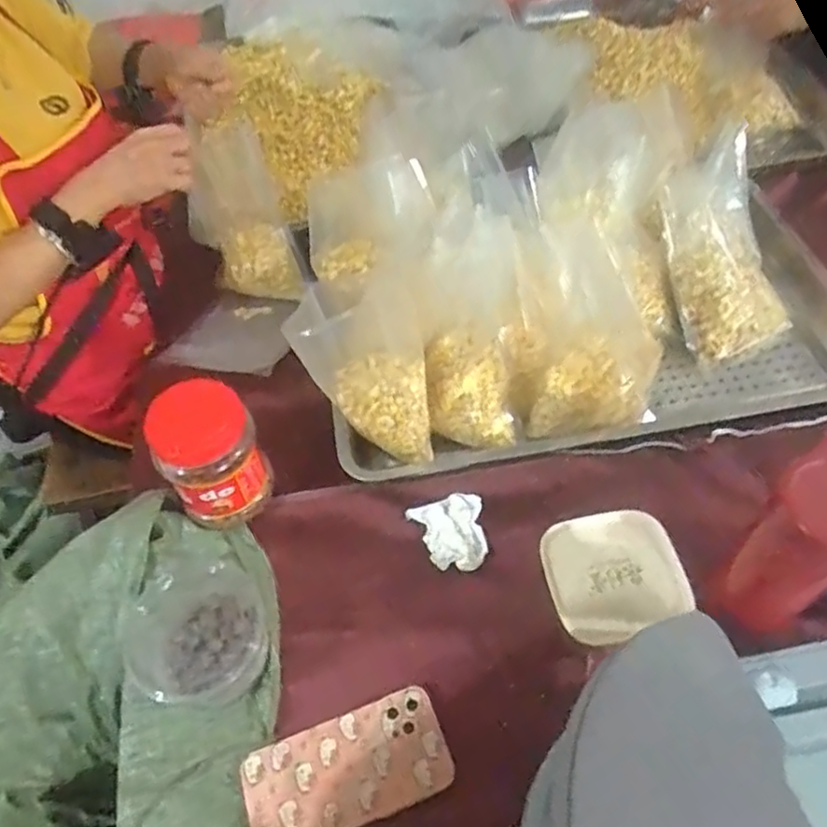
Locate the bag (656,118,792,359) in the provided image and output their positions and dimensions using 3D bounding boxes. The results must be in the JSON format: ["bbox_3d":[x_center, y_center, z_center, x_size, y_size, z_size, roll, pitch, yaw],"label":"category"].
[{"bbox_3d":[0.358,-0.193,0.758,0.126,0.044,0.266,-5,85,1],"label":"bag"}]

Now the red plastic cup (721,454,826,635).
[{"bbox_3d":[0.270,0.098,0.464,0.057,0.145,0.058,-2,53,3],"label":"red plastic cup"}]

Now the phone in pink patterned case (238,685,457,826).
[{"bbox_3d":[-0.054,0.290,0.536,0.163,0.013,0.082,-20,55,-10],"label":"phone in pink patterned case"}]

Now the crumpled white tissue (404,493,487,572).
[{"bbox_3d":[0.033,0.117,0.645,0.071,0.030,0.070,-6,53,0],"label":"crumpled white tissue"}]

